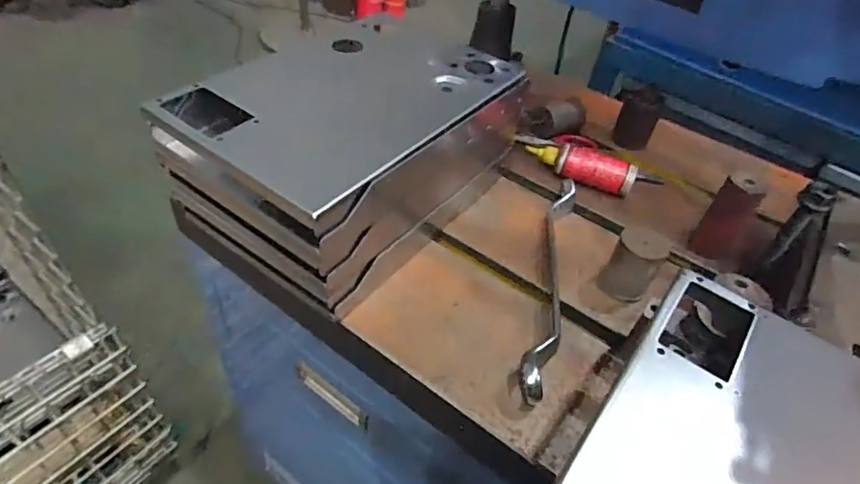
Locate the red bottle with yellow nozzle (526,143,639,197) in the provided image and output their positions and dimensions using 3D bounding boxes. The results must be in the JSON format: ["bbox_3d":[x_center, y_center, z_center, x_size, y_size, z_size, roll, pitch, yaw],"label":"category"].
[{"bbox_3d":[0.184,-0.092,0.643,0.133,0.037,0.042,17,44,10],"label":"red bottle with yellow nozzle"}]

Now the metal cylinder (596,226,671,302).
[{"bbox_3d":[0.198,0.022,0.510,0.047,0.059,0.045,31,48,23],"label":"metal cylinder"}]

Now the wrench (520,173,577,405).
[{"bbox_3d":[0.121,0.031,0.517,0.026,0.032,0.288,15,44,8],"label":"wrench"}]

